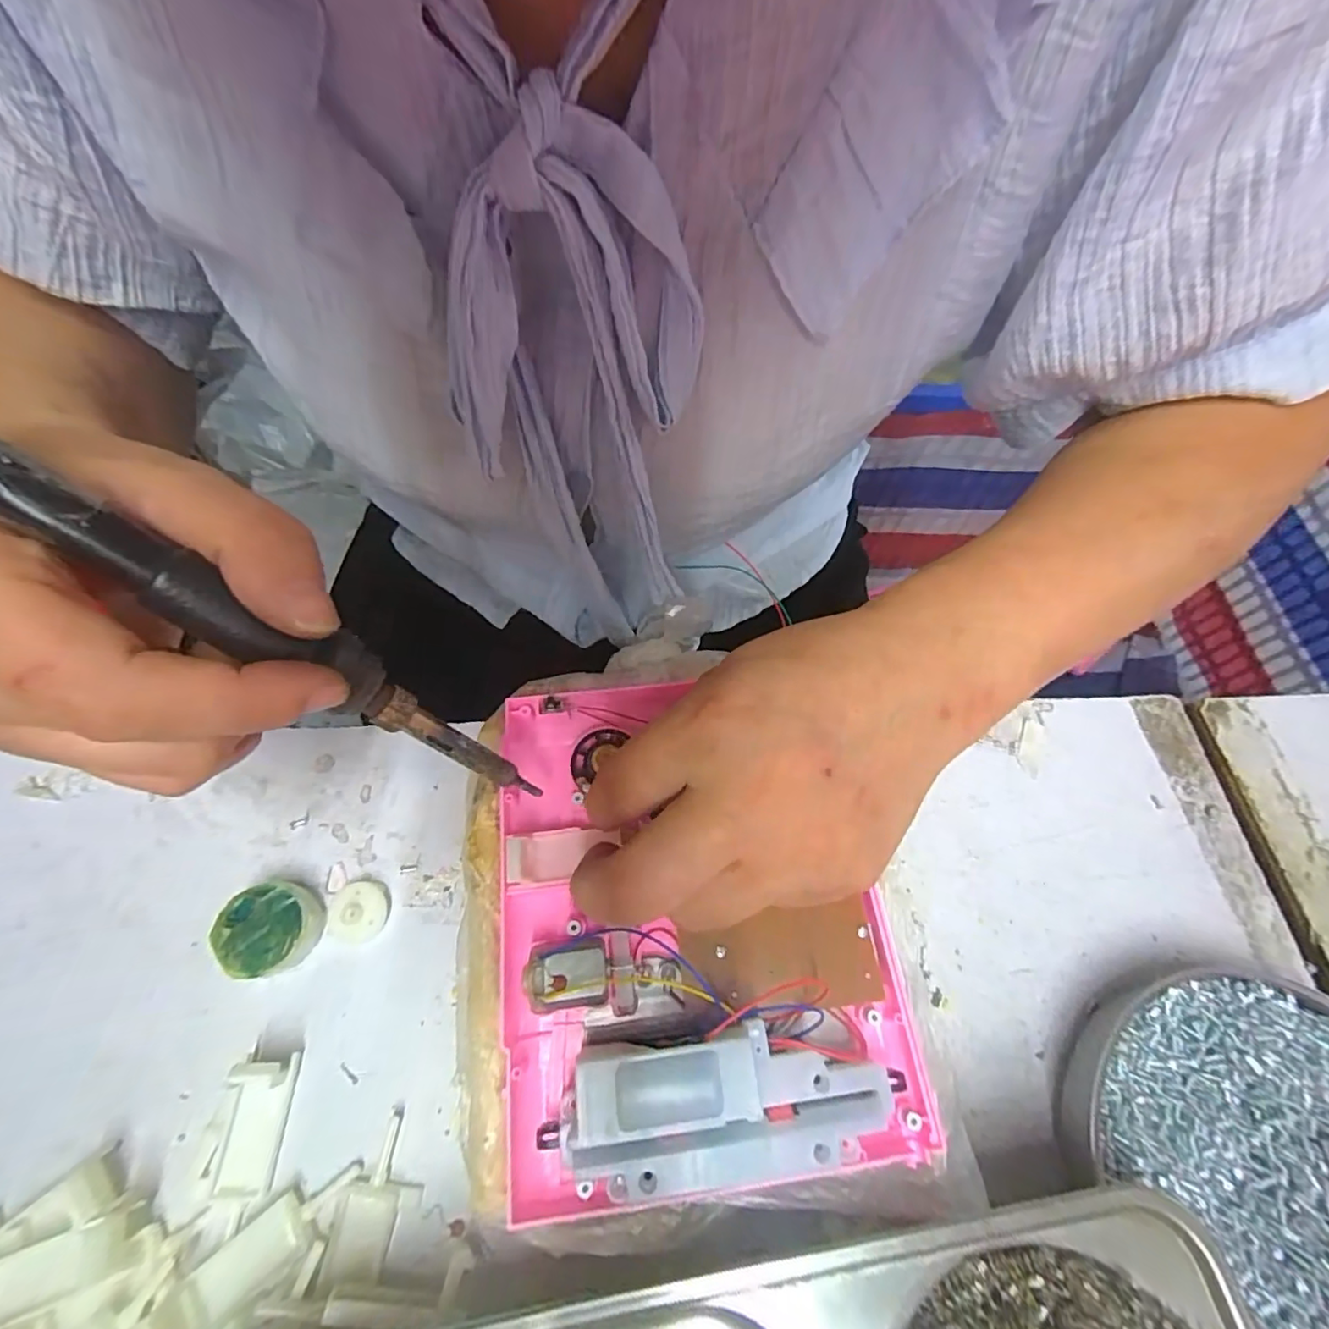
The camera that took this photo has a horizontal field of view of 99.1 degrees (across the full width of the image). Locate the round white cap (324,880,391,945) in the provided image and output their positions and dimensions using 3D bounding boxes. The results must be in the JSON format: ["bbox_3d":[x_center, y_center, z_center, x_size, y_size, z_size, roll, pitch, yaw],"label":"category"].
[{"bbox_3d":[-0.125,0.100,0.229,0.024,0.007,0.023,1,63,-2],"label":"round white cap"}]

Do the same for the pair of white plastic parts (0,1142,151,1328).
[{"bbox_3d":[-0.194,0.182,0.180,0.046,0.015,0.034,-18,66,-11],"label":"pair of white plastic parts"}]

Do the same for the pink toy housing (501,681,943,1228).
[{"bbox_3d":[0.009,0.082,0.203,0.131,0.022,0.160,-5,62,-5],"label":"pink toy housing"}]

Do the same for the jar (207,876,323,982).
[{"bbox_3d":[-0.153,0.102,0.220,0.033,0.016,0.033,1,63,-2],"label":"jar"}]

